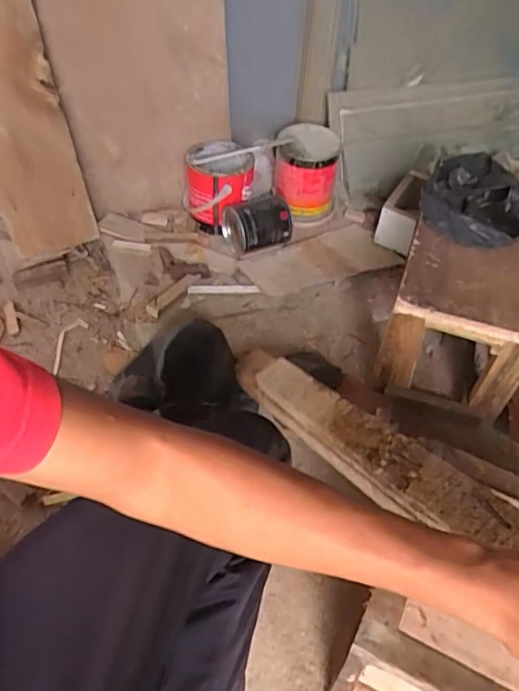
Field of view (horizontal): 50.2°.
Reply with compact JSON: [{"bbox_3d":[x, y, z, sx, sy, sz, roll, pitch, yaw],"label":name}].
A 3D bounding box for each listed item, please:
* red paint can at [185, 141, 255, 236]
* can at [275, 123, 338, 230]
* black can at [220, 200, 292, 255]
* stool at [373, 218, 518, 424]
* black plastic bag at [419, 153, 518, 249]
[{"bbox_3d":[-0.091,-0.366,1.287,0.150,0.147,0.152,4,47,-1],"label":"red paint can"},{"bbox_3d":[0.116,-0.424,1.354,0.156,0.157,0.193,5,47,0],"label":"can"},{"bbox_3d":[-0.002,-0.271,1.250,0.131,0.100,0.103,-22,52,-23],"label":"black can"},{"bbox_3d":[0.348,-0.051,0.962,0.239,0.195,0.244,14,47,8],"label":"stool"},{"bbox_3d":[0.387,-0.256,0.988,0.184,0.087,0.196,19,48,13],"label":"black plastic bag"}]

